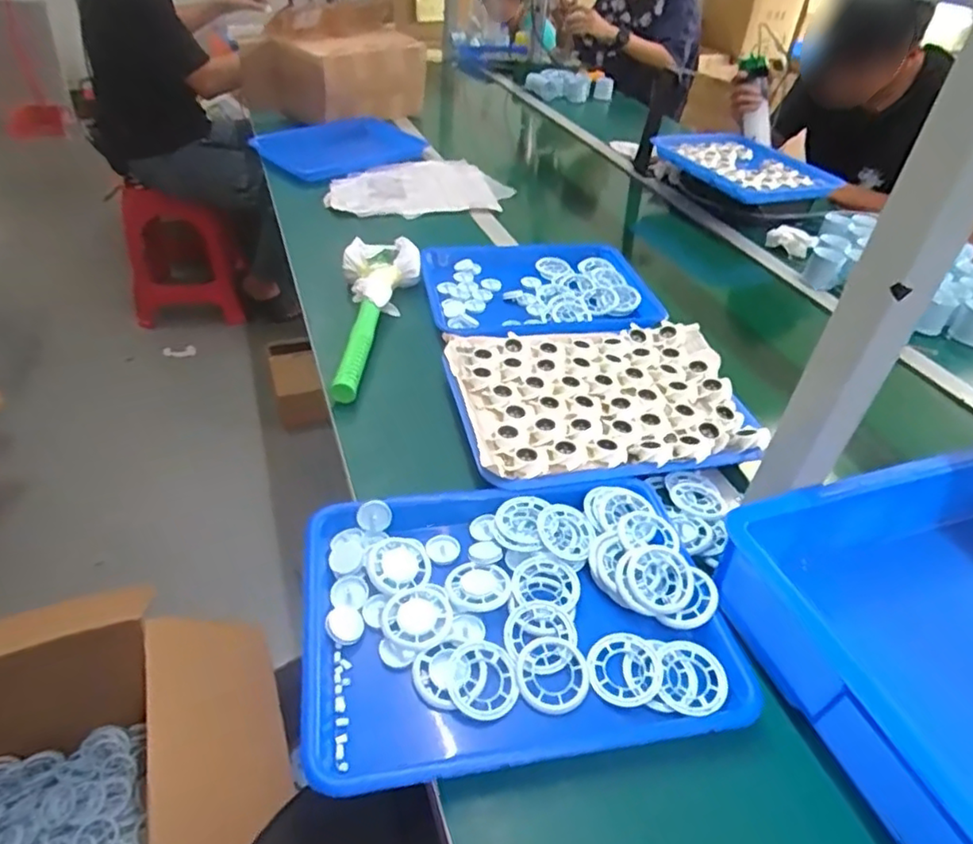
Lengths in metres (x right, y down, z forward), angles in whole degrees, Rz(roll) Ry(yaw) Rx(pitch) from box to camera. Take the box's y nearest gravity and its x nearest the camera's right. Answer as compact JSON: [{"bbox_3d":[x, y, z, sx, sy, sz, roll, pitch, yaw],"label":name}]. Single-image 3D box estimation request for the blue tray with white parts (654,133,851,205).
[{"bbox_3d":[0.508,-0.527,1.296,0.247,0.045,0.359,-12,43,-19],"label":"blue tray with white parts"}]

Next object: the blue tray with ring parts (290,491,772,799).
[{"bbox_3d":[0.022,0.155,0.530,0.337,0.034,0.254,-4,40,-10],"label":"blue tray with ring parts"}]

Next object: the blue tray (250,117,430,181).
[{"bbox_3d":[-0.321,-0.603,1.382,0.312,0.048,0.262,-21,46,-27],"label":"blue tray"}]

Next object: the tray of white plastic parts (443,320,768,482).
[{"bbox_3d":[0.137,-0.030,0.739,0.330,0.031,0.237,-5,41,-12],"label":"tray of white plastic parts"}]

